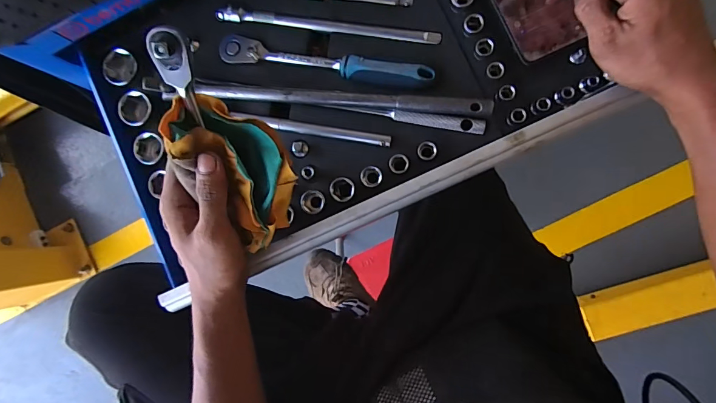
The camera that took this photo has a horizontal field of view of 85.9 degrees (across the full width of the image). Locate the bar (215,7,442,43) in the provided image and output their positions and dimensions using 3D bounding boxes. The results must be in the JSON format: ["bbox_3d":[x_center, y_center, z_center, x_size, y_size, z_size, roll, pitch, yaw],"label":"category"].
[{"bbox_3d":[-0.036,-0.197,0.428,0.251,0.012,0.017,9,86,9],"label":"bar"}]

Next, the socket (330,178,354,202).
[{"bbox_3d":[-0.015,-0.012,0.420,0.026,0.025,0.025,5,86,9],"label":"socket"}]

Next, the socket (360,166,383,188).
[{"bbox_3d":[0.015,-0.026,0.412,0.022,0.017,0.022,-1,85,8],"label":"socket"}]

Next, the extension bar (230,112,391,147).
[{"bbox_3d":[-0.052,-0.080,0.425,0.177,0.013,0.014,10,86,9],"label":"extension bar"}]

